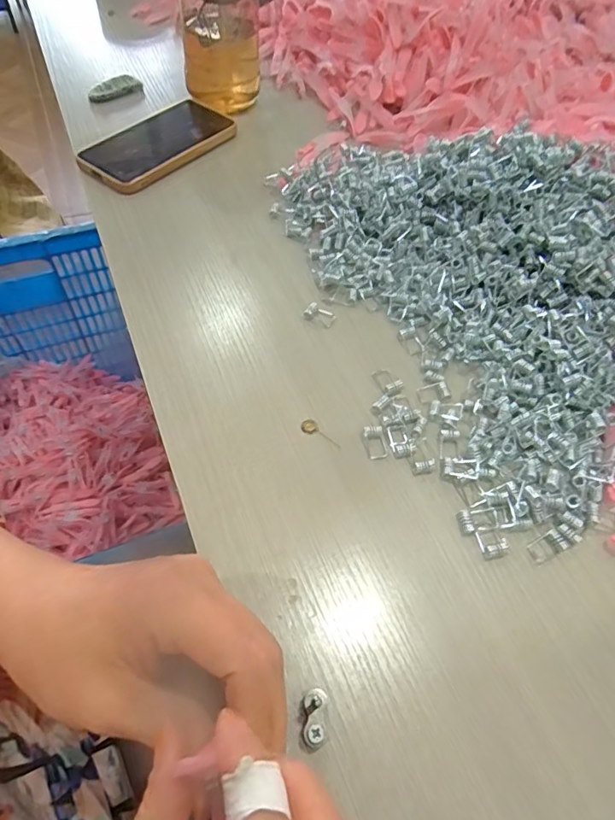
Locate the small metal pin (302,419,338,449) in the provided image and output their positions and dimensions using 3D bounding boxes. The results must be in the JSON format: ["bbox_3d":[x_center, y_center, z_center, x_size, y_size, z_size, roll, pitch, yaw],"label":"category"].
[{"bbox_3d":[0.008,0.017,0.337,0.012,0.004,0.029,-36,66,-25],"label":"small metal pin"}]

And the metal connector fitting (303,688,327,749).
[{"bbox_3d":[0.004,0.150,0.242,0.011,0.016,0.024,4,56,-4],"label":"metal connector fitting"}]

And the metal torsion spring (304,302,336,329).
[{"bbox_3d":[0.010,-0.077,0.398,0.022,0.005,0.017,26,58,11],"label":"metal torsion spring"}]

